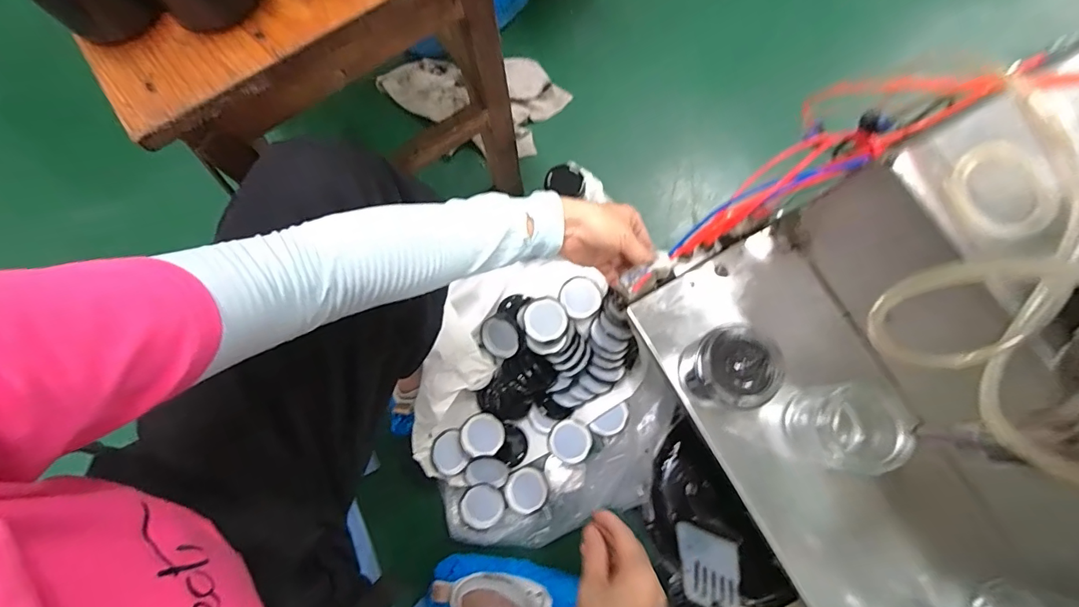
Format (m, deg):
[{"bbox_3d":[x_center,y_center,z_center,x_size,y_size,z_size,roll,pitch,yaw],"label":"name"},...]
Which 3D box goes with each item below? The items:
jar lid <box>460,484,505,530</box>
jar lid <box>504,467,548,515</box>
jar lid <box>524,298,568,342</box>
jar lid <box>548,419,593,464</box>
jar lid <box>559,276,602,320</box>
[{"bbox_3d":[-0.084,0.300,0.682,0.063,0.005,0.058,0,78,2],"label":"jar lid"},{"bbox_3d":[-0.020,0.276,0.679,0.061,0.004,0.061,-3,63,5],"label":"jar lid"},{"bbox_3d":[0.009,0.025,0.676,0.061,0.020,0.062,0,78,2],"label":"jar lid"},{"bbox_3d":[0.045,0.207,0.693,0.063,0.009,0.062,0,78,2],"label":"jar lid"},{"bbox_3d":[0.063,-0.009,0.701,0.061,0.006,0.061,0,84,-4],"label":"jar lid"}]

